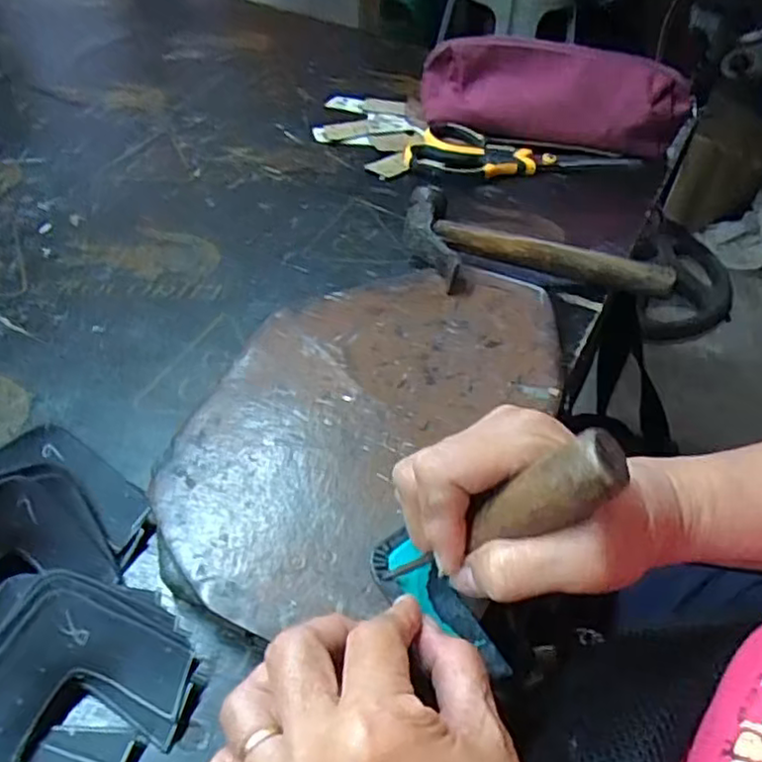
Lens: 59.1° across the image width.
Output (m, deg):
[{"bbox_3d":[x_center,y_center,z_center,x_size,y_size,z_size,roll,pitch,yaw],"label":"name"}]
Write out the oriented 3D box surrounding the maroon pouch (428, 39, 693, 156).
[{"bbox_3d":[0.152,-0.251,0.595,0.236,0.077,0.052,8,46,6],"label":"maroon pouch"}]

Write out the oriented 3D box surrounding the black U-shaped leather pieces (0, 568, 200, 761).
[{"bbox_3d":[-0.127,0.123,0.259,0.087,0.023,0.097,16,47,13],"label":"black U-shaped leather pieces"}]

